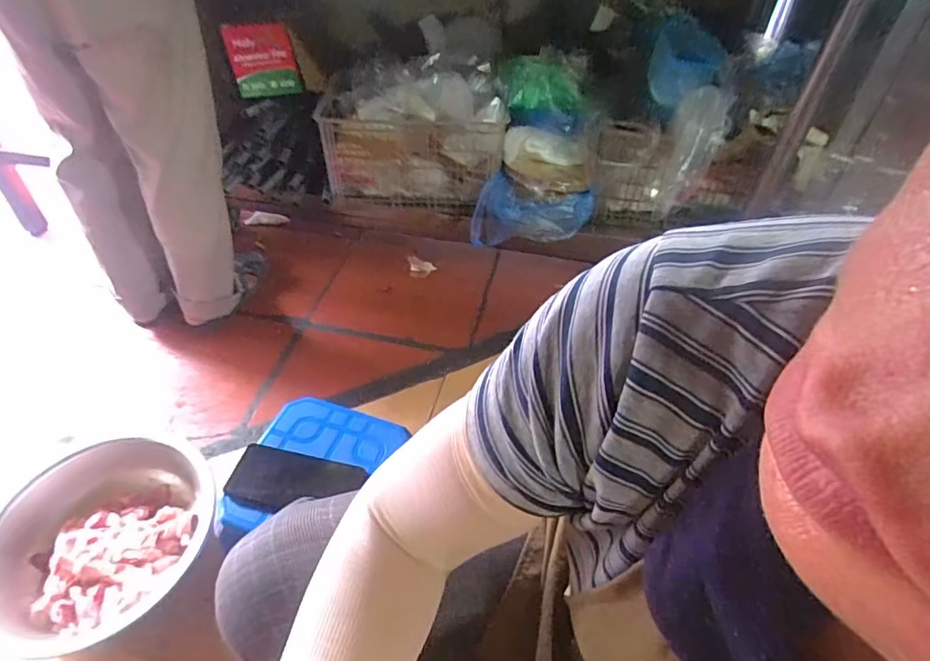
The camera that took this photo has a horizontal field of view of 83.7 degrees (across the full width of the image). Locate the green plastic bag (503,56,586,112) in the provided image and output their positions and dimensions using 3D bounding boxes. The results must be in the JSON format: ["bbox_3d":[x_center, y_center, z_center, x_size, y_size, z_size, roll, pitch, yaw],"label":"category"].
[{"bbox_3d":[0.189,-0.595,1.266,0.208,0.100,0.108,0,45,-1],"label":"green plastic bag"}]

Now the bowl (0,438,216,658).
[{"bbox_3d":[-0.582,0.330,0.837,0.307,0.103,0.332,10,46,8],"label":"bowl"}]

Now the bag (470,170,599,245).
[{"bbox_3d":[0.157,-0.275,1.226,0.275,0.104,0.132,11,46,9],"label":"bag"}]

